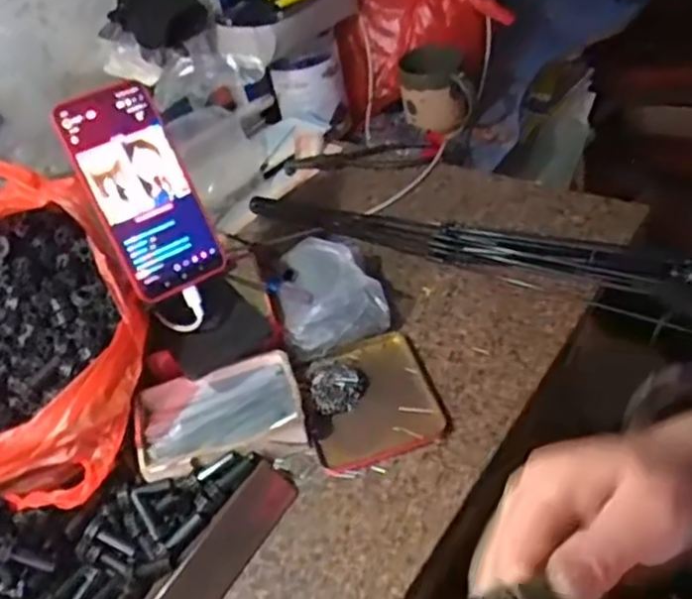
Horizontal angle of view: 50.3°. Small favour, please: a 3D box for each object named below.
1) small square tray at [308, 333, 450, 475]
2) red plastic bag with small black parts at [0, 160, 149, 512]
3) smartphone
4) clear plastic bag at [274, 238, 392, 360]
[{"bbox_3d":[0.018,0.080,0.600,0.099,0.015,0.116,-12,44,-10],"label":"small square tray"},{"bbox_3d":[-0.270,0.025,0.558,0.242,0.149,0.217,25,53,34],"label":"red plastic bag with small black parts"},{"bbox_3d":[-0.157,-0.083,0.570,0.080,0.160,0.010,-30,13,-23],"label":"smartphone"},{"bbox_3d":[-0.020,-0.011,0.664,0.090,0.040,0.113,-19,42,-7],"label":"clear plastic bag"}]

